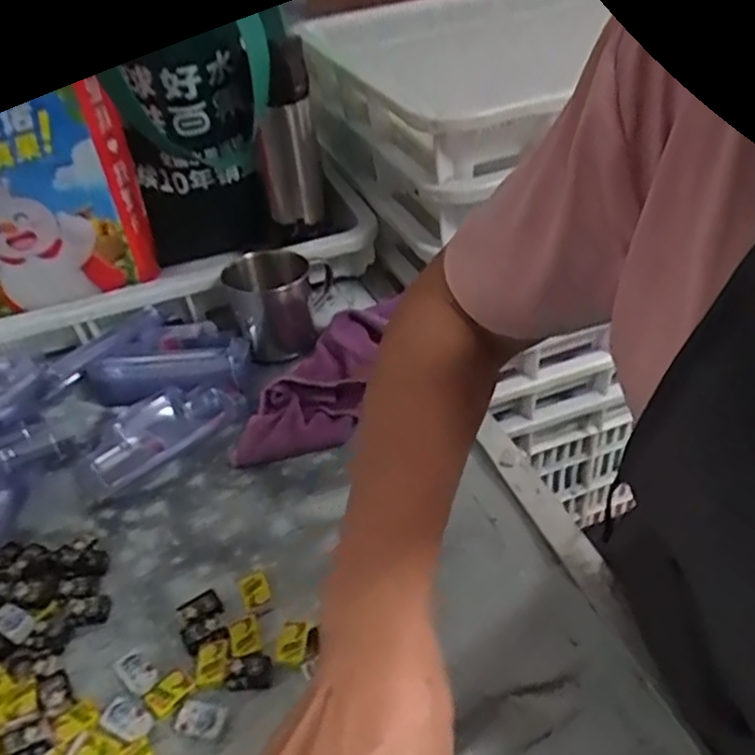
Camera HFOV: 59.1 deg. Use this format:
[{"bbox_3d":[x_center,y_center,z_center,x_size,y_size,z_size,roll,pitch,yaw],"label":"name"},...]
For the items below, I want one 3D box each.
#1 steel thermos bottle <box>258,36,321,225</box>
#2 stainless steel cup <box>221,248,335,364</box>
[{"bbox_3d":[-0.084,-0.218,0.627,0.055,0.175,0.046,-8,38,-4],"label":"steel thermos bottle"},{"bbox_3d":[-0.095,-0.078,0.654,0.095,0.081,0.098,-8,38,-4],"label":"stainless steel cup"}]

